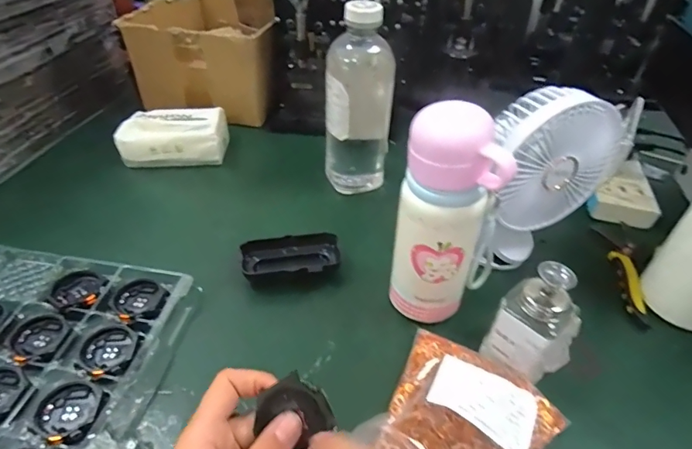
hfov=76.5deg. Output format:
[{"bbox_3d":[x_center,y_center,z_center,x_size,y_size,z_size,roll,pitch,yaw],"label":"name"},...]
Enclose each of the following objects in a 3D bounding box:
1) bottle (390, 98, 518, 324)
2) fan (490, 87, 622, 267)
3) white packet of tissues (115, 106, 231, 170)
[{"bbox_3d":[0.092,0.000,0.398,0.088,0.213,0.076,16,44,15],"label":"bottle"},{"bbox_3d":[0.206,-0.046,0.468,0.144,0.198,0.067,-16,45,-20],"label":"fan"},{"bbox_3d":[-0.253,-0.132,0.653,0.144,0.054,0.086,-5,42,-8],"label":"white packet of tissues"}]

